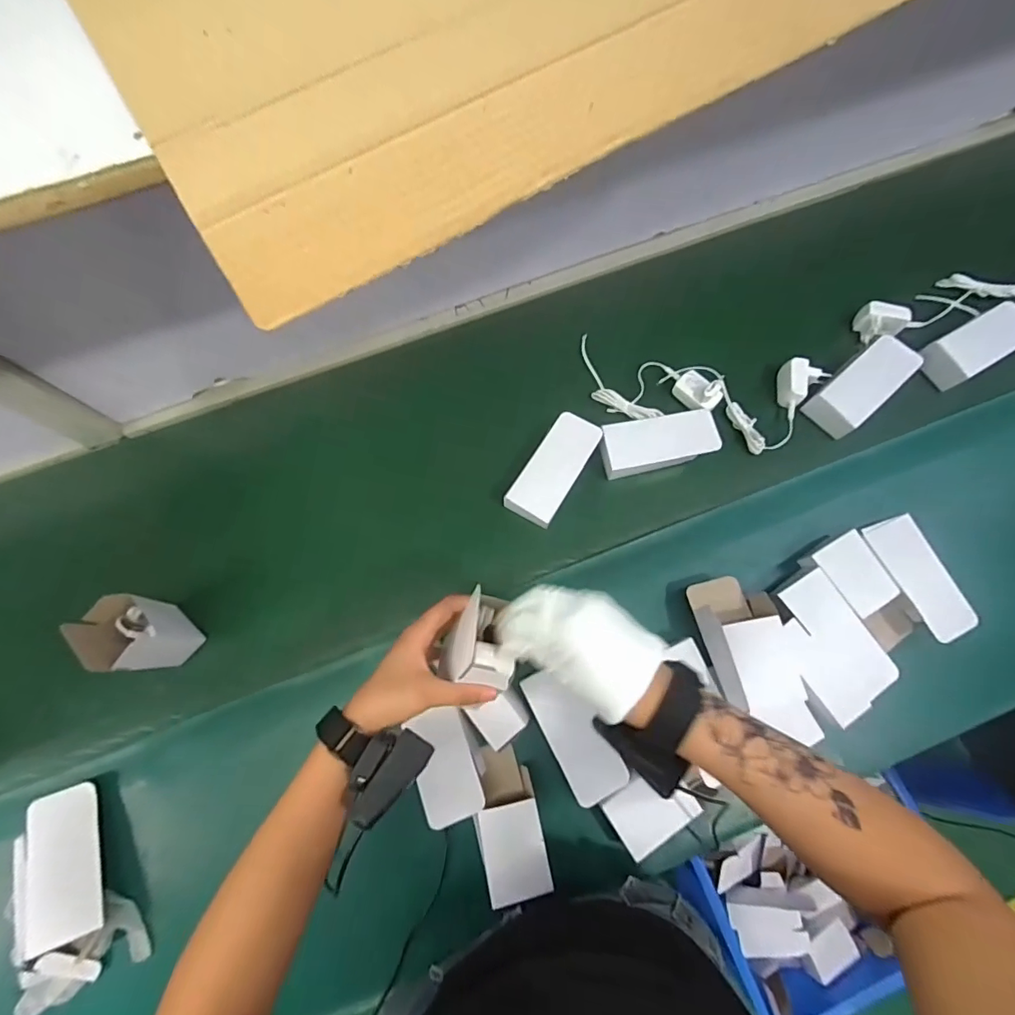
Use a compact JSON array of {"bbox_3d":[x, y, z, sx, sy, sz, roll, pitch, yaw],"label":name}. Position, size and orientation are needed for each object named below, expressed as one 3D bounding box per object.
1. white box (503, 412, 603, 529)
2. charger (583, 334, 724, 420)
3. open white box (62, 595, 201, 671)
[{"bbox_3d":[0.059,-0.051,0.636,0.064,0.021,0.147,31,77,9],"label":"white box"},{"bbox_3d":[0.187,-0.170,0.688,0.201,0.034,0.100,21,75,7],"label":"charger"},{"bbox_3d":[-0.417,0.142,0.569,0.077,0.126,0.065,32,77,10],"label":"open white box"}]

